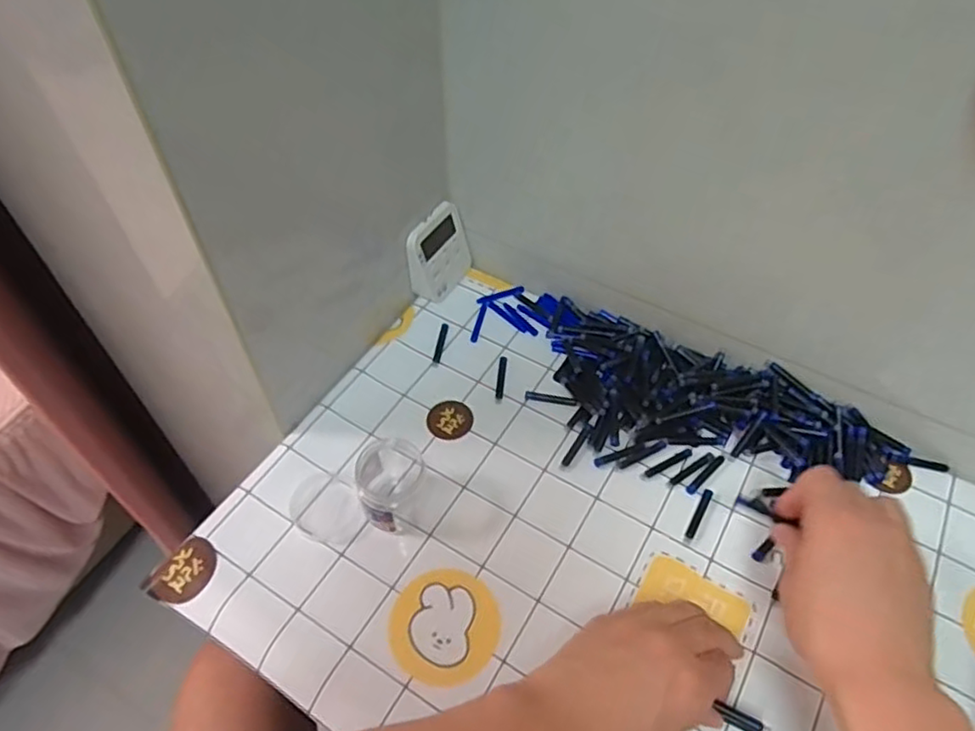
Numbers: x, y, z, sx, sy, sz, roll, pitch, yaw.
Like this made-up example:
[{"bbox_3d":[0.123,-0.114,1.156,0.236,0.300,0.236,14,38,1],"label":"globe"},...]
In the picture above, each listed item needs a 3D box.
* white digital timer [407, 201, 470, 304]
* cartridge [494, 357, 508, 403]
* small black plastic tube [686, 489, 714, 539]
[{"bbox_3d":[-0.048,-0.111,0.648,0.018,0.082,0.077,14,51,33],"label":"white digital timer"},{"bbox_3d":[0.013,0.012,0.597,0.008,0.004,0.052,6,52,4],"label":"cartridge"},{"bbox_3d":[0.168,0.116,0.518,0.007,0.004,0.046,25,56,18],"label":"small black plastic tube"}]

